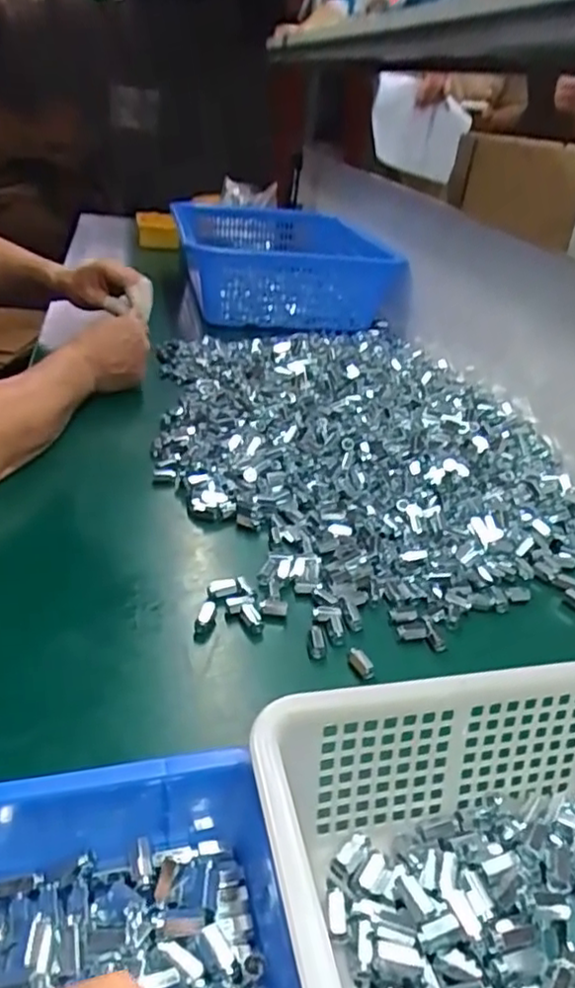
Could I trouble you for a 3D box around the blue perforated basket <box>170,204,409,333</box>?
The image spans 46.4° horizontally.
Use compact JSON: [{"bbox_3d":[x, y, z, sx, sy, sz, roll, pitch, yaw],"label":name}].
[{"bbox_3d":[-0.018,-0.441,1.287,0.370,0.129,0.472,-1,32,-11],"label":"blue perforated basket"}]

